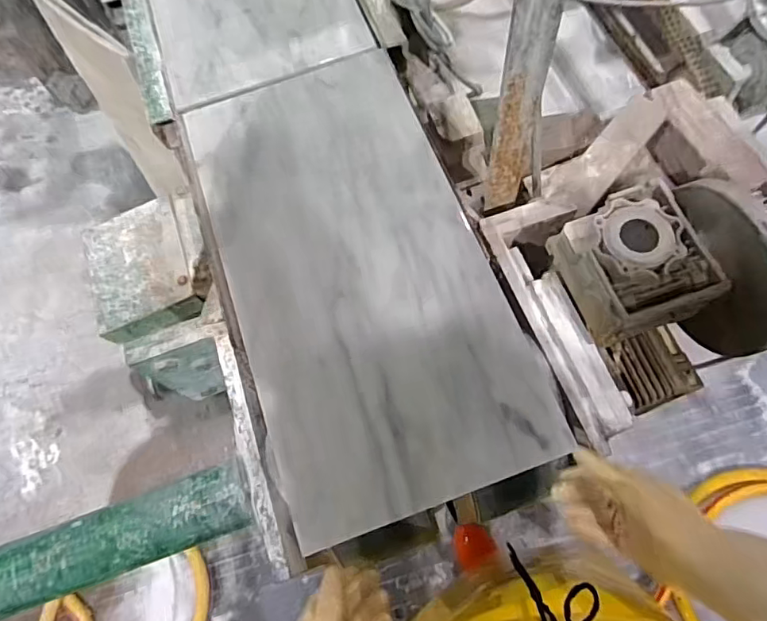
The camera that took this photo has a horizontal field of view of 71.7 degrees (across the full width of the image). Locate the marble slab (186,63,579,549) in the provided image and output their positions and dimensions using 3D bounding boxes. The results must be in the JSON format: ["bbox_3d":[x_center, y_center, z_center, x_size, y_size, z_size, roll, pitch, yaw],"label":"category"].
[{"bbox_3d":[-0.038,-0.064,0.652,0.303,0.010,0.596,-20,69,-2],"label":"marble slab"}]

